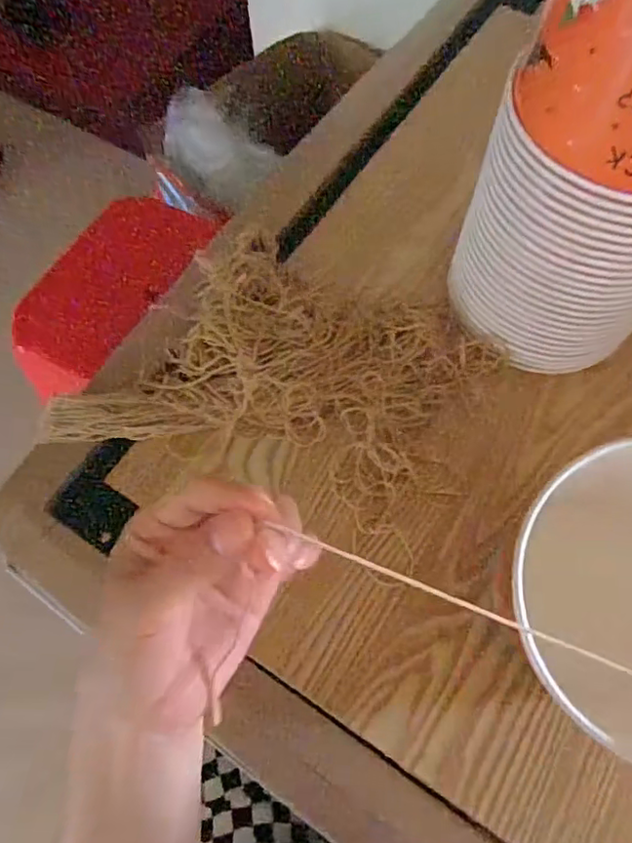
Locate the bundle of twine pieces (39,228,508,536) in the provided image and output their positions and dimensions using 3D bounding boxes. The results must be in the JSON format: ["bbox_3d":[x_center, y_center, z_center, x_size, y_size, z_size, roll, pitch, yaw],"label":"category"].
[{"bbox_3d":[-0.029,-0.032,0.478,0.259,0.032,0.257,33,70,14],"label":"bundle of twine pieces"}]

